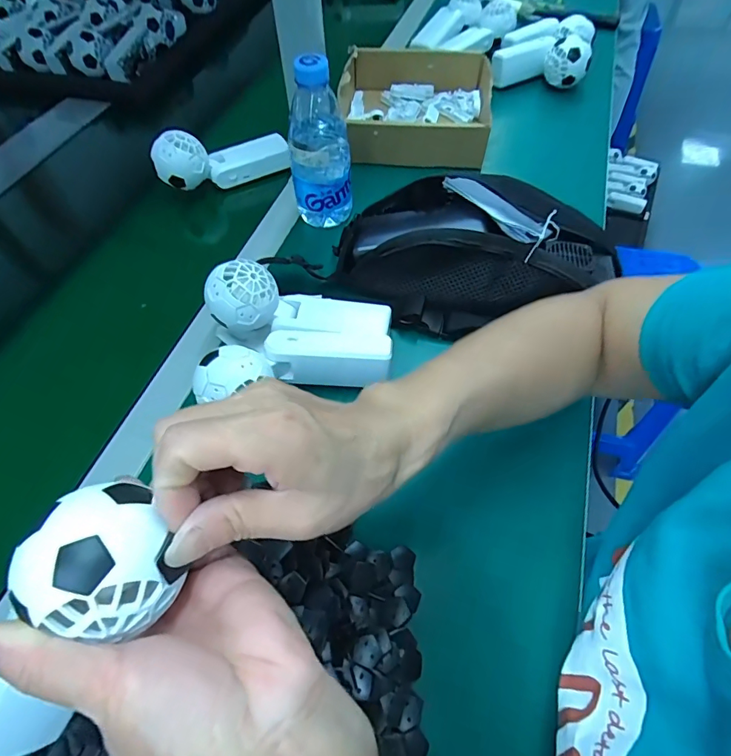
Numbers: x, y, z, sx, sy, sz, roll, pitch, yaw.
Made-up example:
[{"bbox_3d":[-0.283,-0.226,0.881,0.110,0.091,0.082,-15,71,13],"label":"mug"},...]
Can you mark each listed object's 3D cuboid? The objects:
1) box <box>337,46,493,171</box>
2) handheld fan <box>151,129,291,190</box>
[{"bbox_3d":[0.067,-0.376,0.600,0.199,0.051,0.227,8,58,7],"label":"box"},{"bbox_3d":[-0.177,-0.280,0.538,0.158,0.063,0.056,-19,59,-11],"label":"handheld fan"}]

